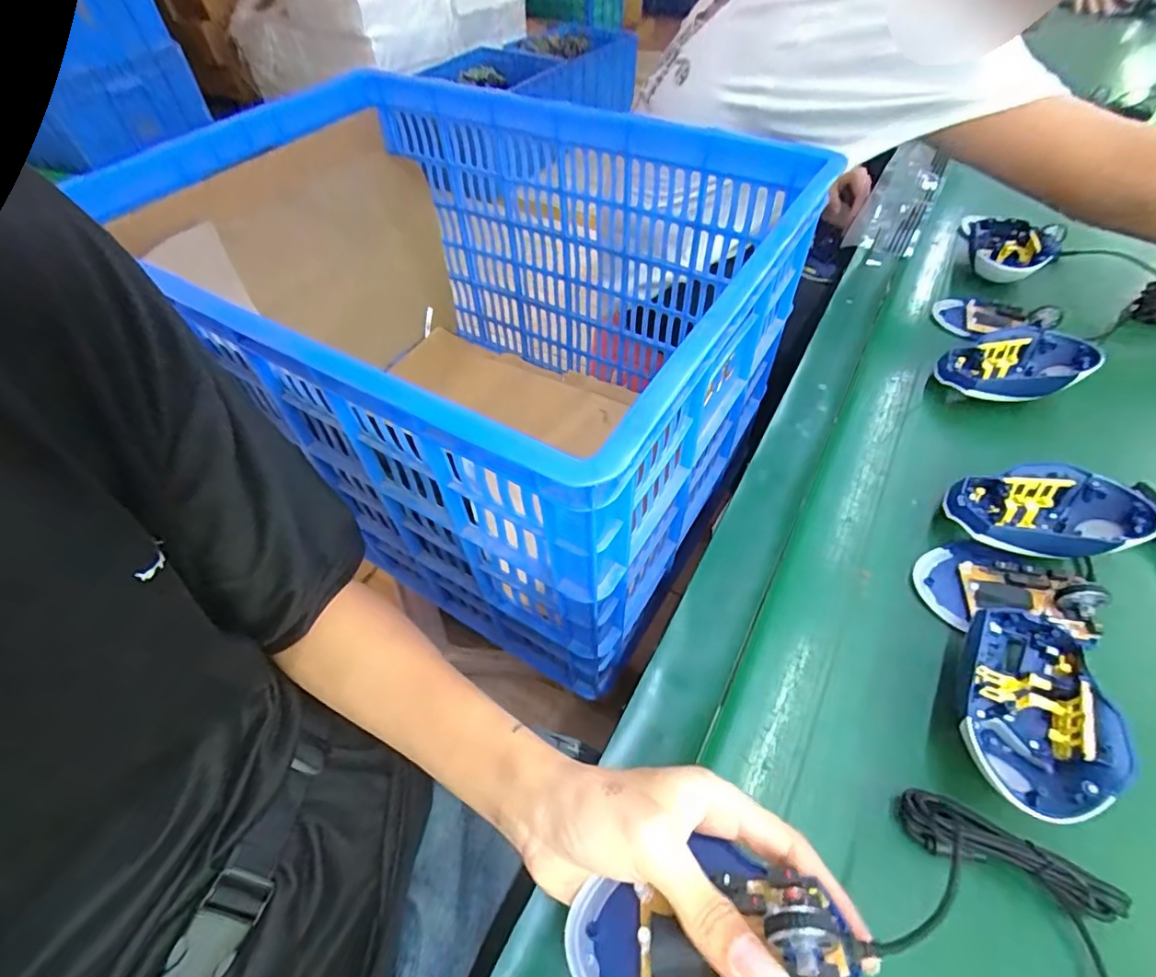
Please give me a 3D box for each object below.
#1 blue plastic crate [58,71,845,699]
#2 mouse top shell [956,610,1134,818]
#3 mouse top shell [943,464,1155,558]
[{"bbox_3d":[-0.126,-0.175,0.643,0.634,0.381,0.477,28,57,16],"label":"blue plastic crate"},{"bbox_3d":[0.260,0.132,0.308,0.070,0.041,0.113,22,55,12],"label":"mouse top shell"},{"bbox_3d":[0.335,0.021,0.385,0.118,0.041,0.070,7,54,1],"label":"mouse top shell"}]

